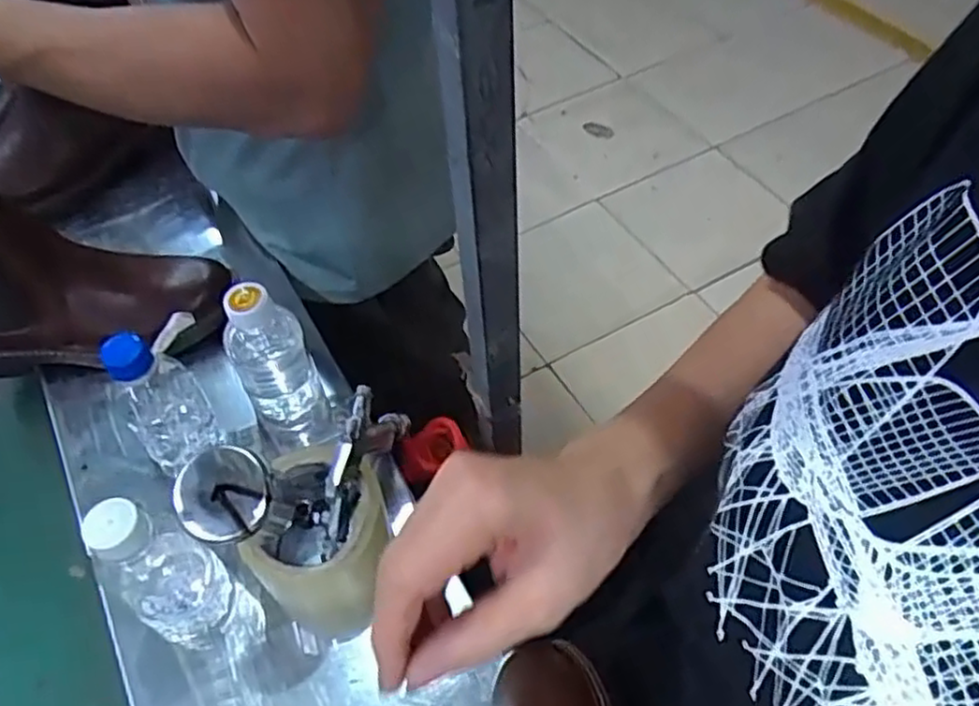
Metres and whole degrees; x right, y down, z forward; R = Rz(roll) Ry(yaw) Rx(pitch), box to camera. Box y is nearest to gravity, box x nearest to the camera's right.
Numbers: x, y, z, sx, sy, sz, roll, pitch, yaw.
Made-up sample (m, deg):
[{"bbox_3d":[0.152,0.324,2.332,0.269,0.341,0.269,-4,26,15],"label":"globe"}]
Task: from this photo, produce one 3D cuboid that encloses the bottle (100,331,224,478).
[{"bbox_3d":[-0.261,0.034,0.561,0.058,0.129,0.055,-36,59,-22],"label":"bottle"}]

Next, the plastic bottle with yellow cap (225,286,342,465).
[{"bbox_3d":[-0.176,0.018,0.597,0.067,0.171,0.053,-21,55,-12],"label":"plastic bottle with yellow cap"}]

